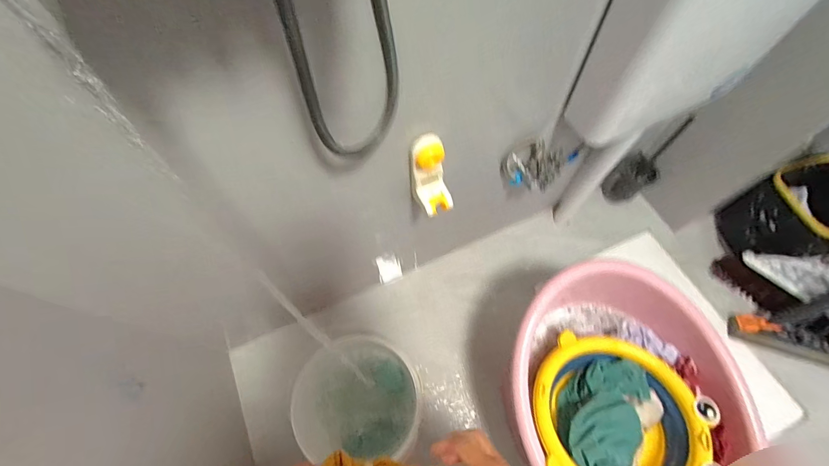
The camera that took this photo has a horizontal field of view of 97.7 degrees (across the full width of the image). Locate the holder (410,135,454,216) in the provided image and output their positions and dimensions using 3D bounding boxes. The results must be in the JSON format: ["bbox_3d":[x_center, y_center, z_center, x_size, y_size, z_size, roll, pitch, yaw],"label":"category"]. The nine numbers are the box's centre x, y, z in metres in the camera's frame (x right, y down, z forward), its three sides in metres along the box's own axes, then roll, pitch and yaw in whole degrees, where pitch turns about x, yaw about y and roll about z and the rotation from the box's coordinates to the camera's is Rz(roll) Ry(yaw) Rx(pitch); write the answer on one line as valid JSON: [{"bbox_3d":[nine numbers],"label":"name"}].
[{"bbox_3d":[0.032,-0.101,0.655,0.061,0.125,0.085,-22,67,-9],"label":"holder"}]

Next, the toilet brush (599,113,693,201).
[{"bbox_3d":[0.687,-0.205,1.073,0.108,0.295,0.116,41,72,18],"label":"toilet brush"}]

